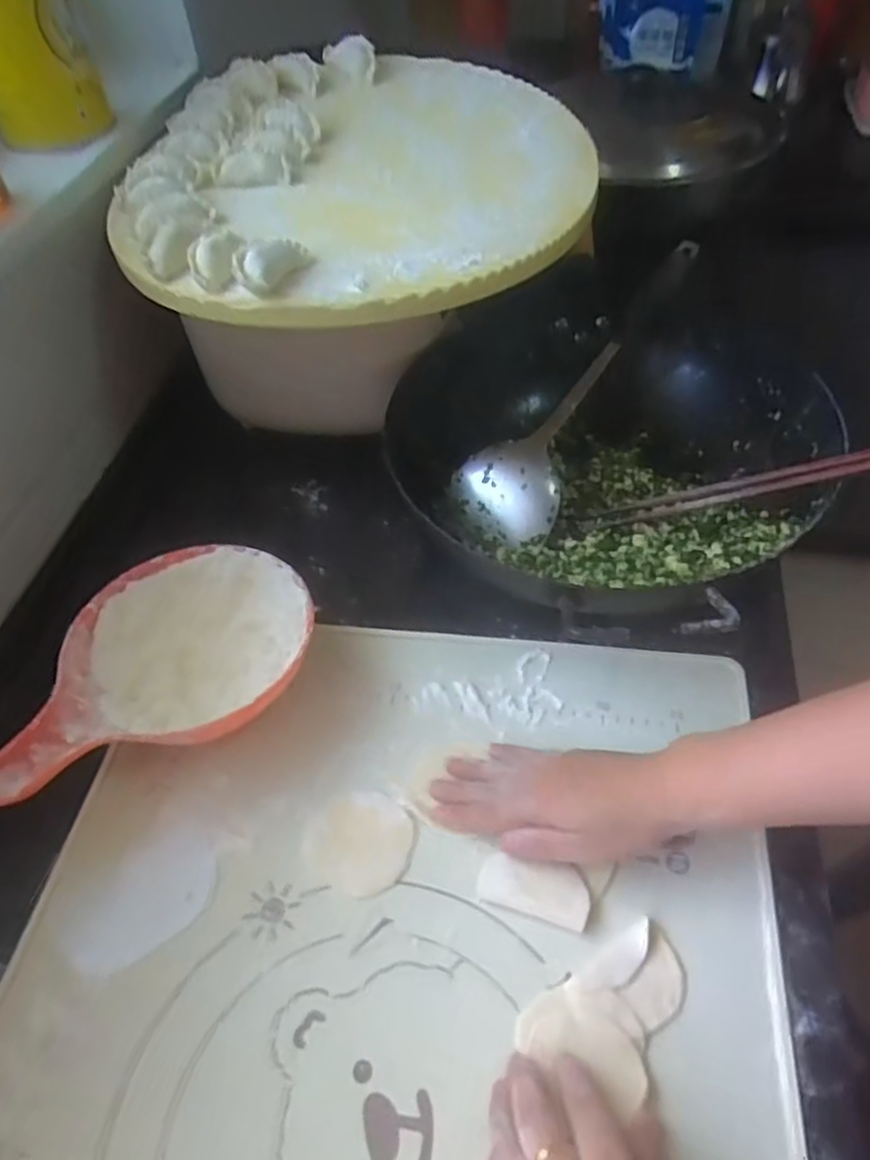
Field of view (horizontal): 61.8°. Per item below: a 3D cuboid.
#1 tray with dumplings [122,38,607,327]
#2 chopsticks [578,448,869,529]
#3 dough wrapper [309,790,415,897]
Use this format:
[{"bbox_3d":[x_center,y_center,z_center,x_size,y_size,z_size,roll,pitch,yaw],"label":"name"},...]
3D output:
[{"bbox_3d":[-0.056,-0.345,0.597,0.373,0.042,0.407,5,52,10],"label":"tray with dumplings"},{"bbox_3d":[0.209,-0.063,0.531,0.211,0.011,0.017,-11,45,34],"label":"chopsticks"},{"bbox_3d":[-0.047,0.165,0.461,0.064,0.004,0.061,-3,51,4],"label":"dough wrapper"}]

